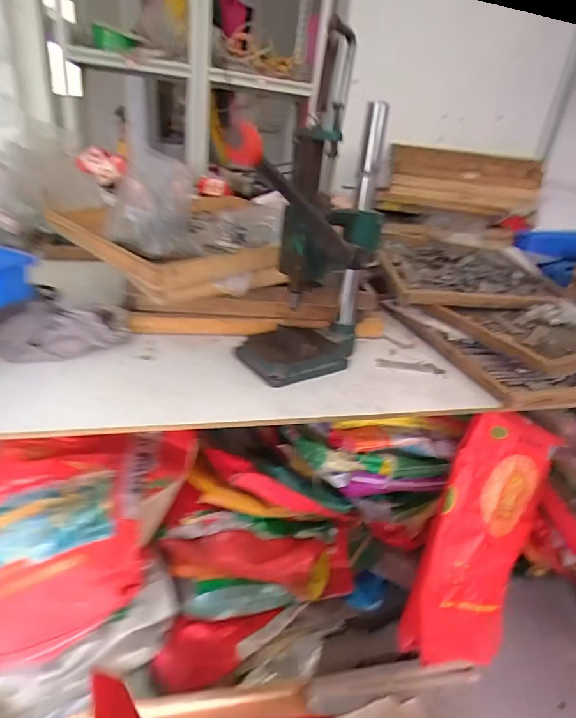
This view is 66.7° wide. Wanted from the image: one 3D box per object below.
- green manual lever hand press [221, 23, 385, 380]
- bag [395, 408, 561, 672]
[{"bbox_3d":[0.039,-0.188,0.589,0.140,0.406,0.194,14,28,14],"label":"green manual lever hand press"},{"bbox_3d":[0.409,0.377,0.926,0.275,0.516,0.049,26,-5,-22],"label":"bag"}]

